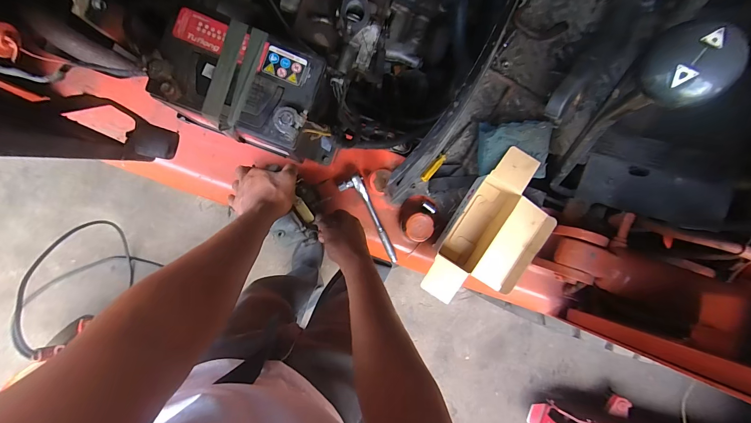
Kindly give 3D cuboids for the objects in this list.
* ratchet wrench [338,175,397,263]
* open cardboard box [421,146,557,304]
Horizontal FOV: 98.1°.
[{"bbox_3d":[-0.003,0.016,0.645,0.042,0.034,0.186,-34,98,-4],"label":"ratchet wrench"},{"bbox_3d":[0.221,0.045,0.637,0.154,0.086,0.308,34,89,-9],"label":"open cardboard box"}]

